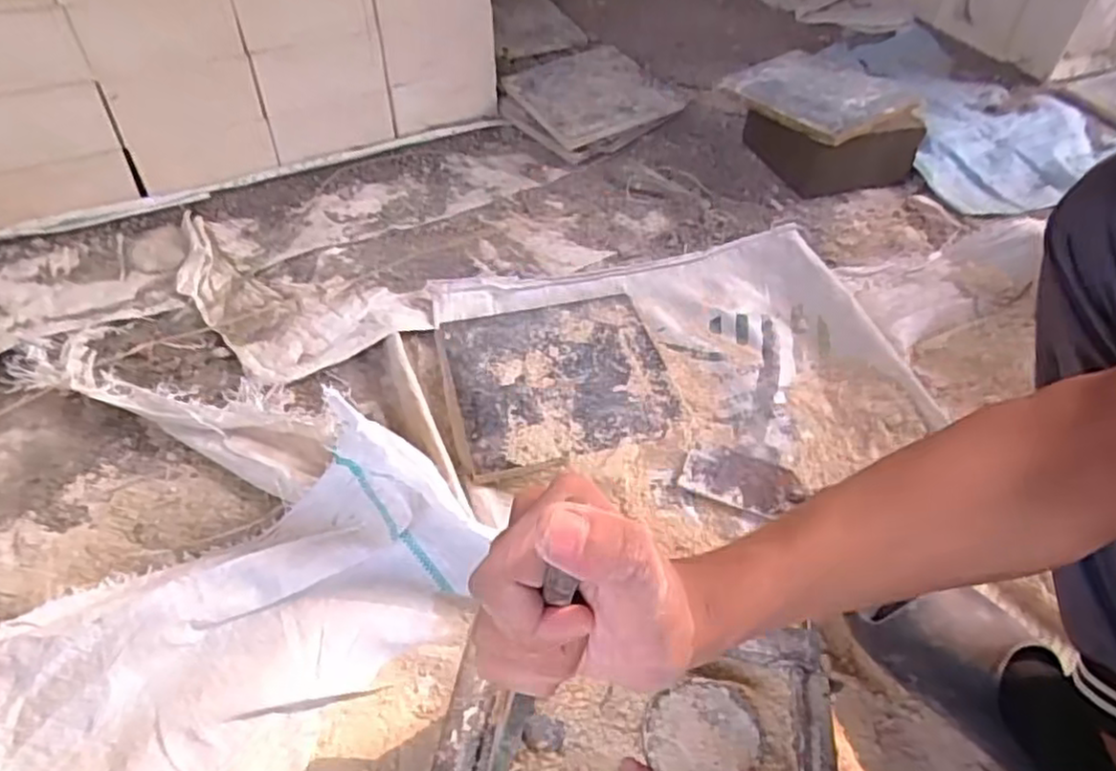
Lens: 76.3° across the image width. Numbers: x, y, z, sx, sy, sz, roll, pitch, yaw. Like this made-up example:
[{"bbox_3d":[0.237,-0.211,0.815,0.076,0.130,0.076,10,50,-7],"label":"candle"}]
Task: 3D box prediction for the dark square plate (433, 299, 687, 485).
[{"bbox_3d":[0.003,-0.015,0.837,0.249,0.007,0.245,-9,46,-13],"label":"dark square plate"}]

